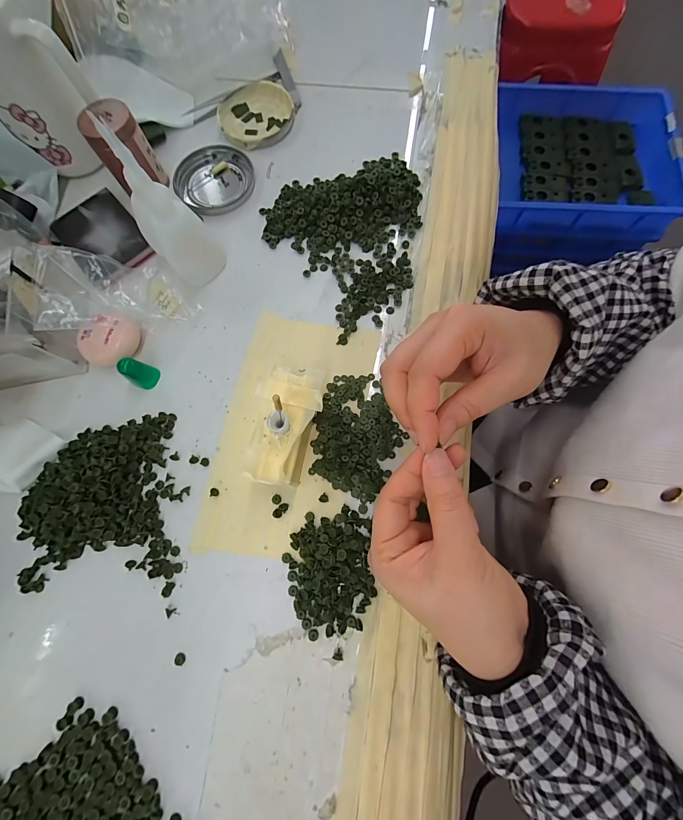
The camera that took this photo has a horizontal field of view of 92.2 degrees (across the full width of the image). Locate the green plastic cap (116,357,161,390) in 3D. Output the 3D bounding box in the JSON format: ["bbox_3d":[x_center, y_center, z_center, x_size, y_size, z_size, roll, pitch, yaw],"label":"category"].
[{"bbox_3d":[-0.166,-0.031,0.271,0.017,0.028,0.019,36,79,10],"label":"green plastic cap"}]

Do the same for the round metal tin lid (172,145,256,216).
[{"bbox_3d":[-0.129,-0.234,0.333,0.077,0.010,0.075,-1,75,2],"label":"round metal tin lid"}]

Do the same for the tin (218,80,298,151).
[{"bbox_3d":[-0.089,-0.313,0.349,0.079,0.008,0.083,-1,75,2],"label":"tin"}]

